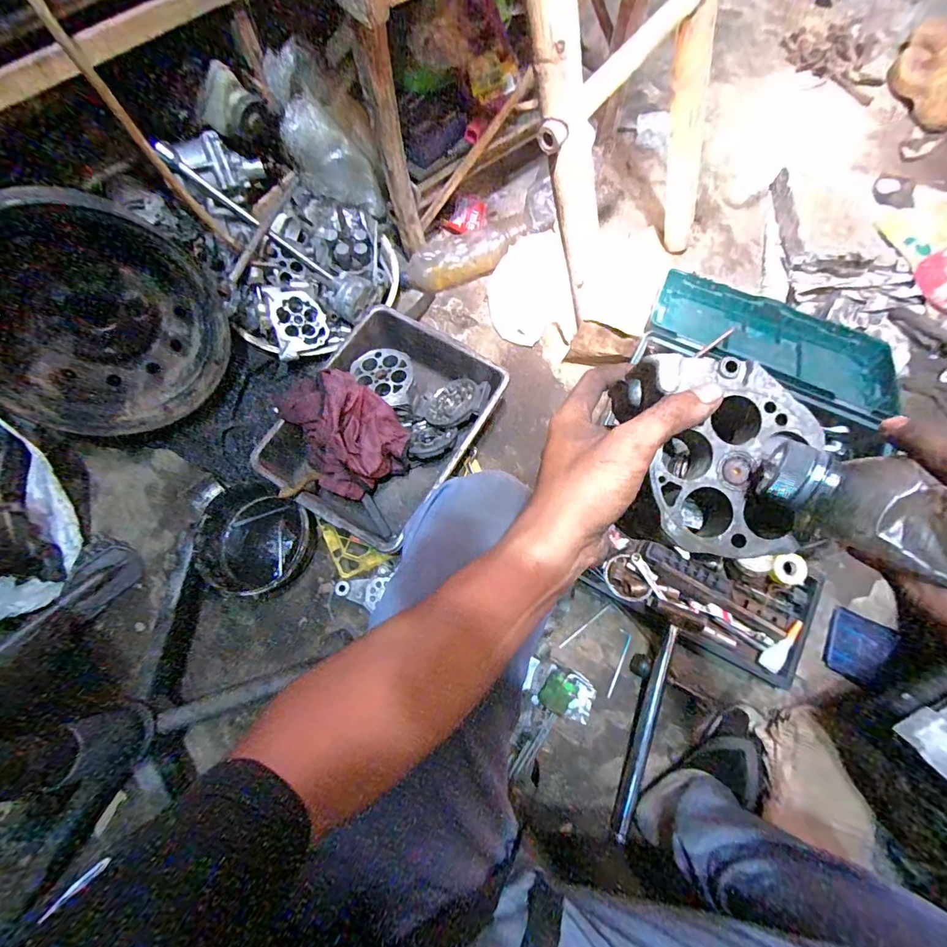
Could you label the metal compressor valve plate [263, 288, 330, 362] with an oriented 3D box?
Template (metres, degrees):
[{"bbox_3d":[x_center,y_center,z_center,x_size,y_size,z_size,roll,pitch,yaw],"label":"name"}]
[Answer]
[{"bbox_3d":[-0.346,-0.302,0.864,0.100,0.023,0.134,-11,104,-9],"label":"metal compressor valve plate"}]

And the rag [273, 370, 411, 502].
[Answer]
[{"bbox_3d":[-0.208,-0.064,0.737,0.171,0.162,0.161,-35,76,-10],"label":"rag"}]

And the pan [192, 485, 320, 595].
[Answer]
[{"bbox_3d":[-0.394,0.128,0.779,0.187,0.073,0.191,0,73,0],"label":"pan"}]

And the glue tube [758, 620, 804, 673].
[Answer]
[{"bbox_3d":[0.521,0.288,0.729,0.030,0.011,0.097,34,76,10],"label":"glue tube"}]

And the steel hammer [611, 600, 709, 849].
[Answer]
[{"bbox_3d":[0.276,0.382,0.682,0.079,0.031,0.362,23,74,7],"label":"steel hammer"}]

